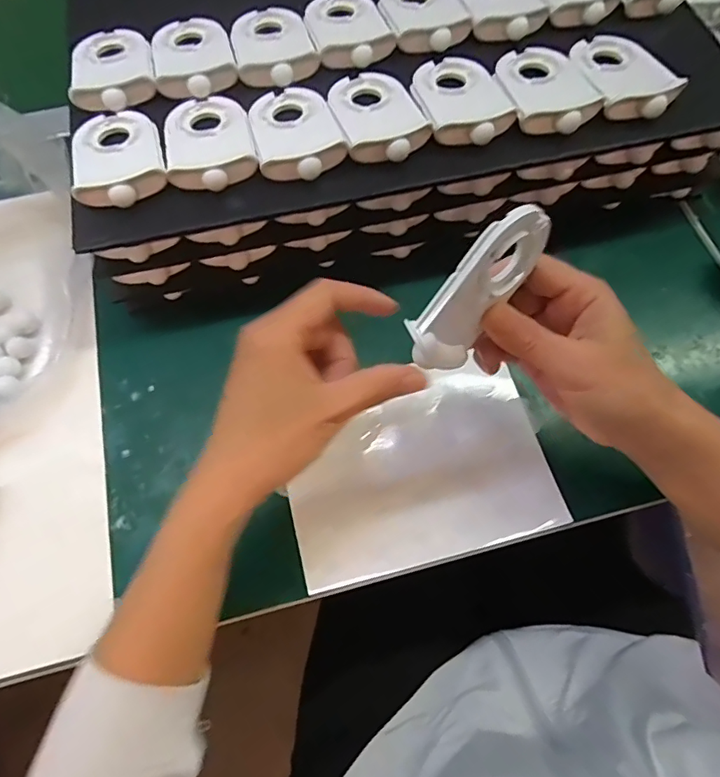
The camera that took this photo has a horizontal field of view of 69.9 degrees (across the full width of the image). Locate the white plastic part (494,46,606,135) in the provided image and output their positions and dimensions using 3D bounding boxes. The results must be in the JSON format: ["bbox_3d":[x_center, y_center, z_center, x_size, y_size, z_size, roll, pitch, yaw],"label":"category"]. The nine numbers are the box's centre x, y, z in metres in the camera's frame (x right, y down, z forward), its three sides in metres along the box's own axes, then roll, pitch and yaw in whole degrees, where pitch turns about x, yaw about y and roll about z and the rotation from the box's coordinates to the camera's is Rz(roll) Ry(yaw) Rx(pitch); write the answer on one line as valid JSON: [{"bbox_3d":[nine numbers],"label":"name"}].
[{"bbox_3d":[0.133,-0.214,0.366,0.059,0.019,0.089,-8,67,-3],"label":"white plastic part"}]

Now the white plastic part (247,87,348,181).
[{"bbox_3d":[-0.044,-0.175,0.349,0.056,0.018,0.089,-13,67,-5],"label":"white plastic part"}]

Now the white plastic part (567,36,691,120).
[{"bbox_3d":[0.191,-0.229,0.371,0.061,0.018,0.093,-15,67,-6],"label":"white plastic part"}]

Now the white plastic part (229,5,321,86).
[{"bbox_3d":[-0.066,-0.260,0.384,0.058,0.012,0.088,-15,68,-6],"label":"white plastic part"}]

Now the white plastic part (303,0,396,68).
[{"bbox_3d":[-0.011,-0.279,0.390,0.058,0.014,0.086,-15,68,-6],"label":"white plastic part"}]

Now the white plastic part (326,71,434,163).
[{"bbox_3d":[0.012,-0.189,0.355,0.057,0.017,0.087,-17,68,-7],"label":"white plastic part"}]

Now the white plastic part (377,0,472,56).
[{"bbox_3d":[0.048,-0.295,0.397,0.058,0.014,0.088,-13,67,-5],"label":"white plastic part"}]

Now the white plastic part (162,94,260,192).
[{"bbox_3d":[-0.102,-0.169,0.347,0.058,0.015,0.089,-13,67,-5],"label":"white plastic part"}]

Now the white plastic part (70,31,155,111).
[{"bbox_3d":[-0.183,-0.240,0.377,0.058,0.013,0.087,-14,67,-5],"label":"white plastic part"}]

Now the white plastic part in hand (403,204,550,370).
[{"bbox_3d":[0.056,-0.048,0.246,0.083,0.053,0.023,-49,62,17],"label":"white plastic part in hand"}]

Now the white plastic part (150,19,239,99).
[{"bbox_3d":[-0.124,-0.249,0.380,0.057,0.012,0.086,-15,67,-6],"label":"white plastic part"}]

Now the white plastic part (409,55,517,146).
[{"bbox_3d":[0.070,-0.204,0.360,0.059,0.019,0.088,-15,68,-6],"label":"white plastic part"}]

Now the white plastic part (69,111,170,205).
[{"bbox_3d":[-0.162,-0.155,0.344,0.059,0.016,0.085,-18,68,-7],"label":"white plastic part"}]

